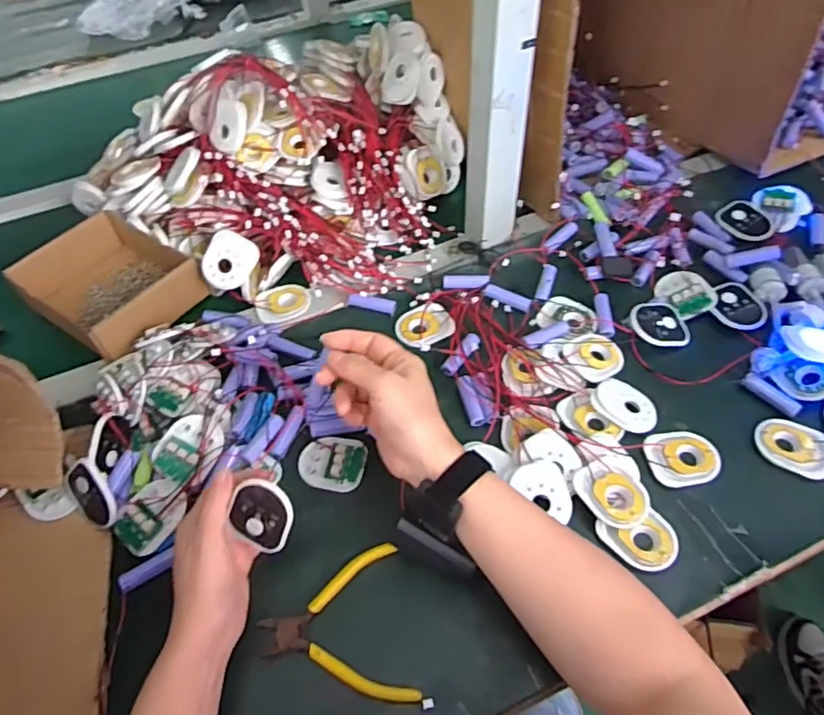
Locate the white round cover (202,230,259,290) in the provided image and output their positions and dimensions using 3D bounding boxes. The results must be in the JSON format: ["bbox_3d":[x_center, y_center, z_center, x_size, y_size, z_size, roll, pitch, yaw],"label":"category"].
[{"bbox_3d":[-0.195,-0.104,0.624,0.049,0.009,0.059,29,94,-14],"label":"white round cover"}]

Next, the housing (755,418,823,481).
[{"bbox_3d":[0.329,0.078,0.504,0.060,0.008,0.048,24,58,20],"label":"housing"}]

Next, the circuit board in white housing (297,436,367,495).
[{"bbox_3d":[-0.070,0.092,0.516,0.059,0.009,0.049,7,53,9],"label":"circuit board in white housing"}]

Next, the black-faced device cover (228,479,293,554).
[{"bbox_3d":[-0.109,0.114,0.427,0.046,0.055,0.006,32,26,9],"label":"black-faced device cover"}]

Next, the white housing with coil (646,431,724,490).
[{"bbox_3d":[0.234,0.085,0.504,0.059,0.006,0.052,-4,53,0],"label":"white housing with coil"}]

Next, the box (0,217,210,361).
[{"bbox_3d":[-0.334,-0.088,0.658,0.199,0.061,0.147,28,59,22],"label":"box"}]

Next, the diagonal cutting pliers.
[{"bbox_3d":[-0.056,0.199,0.429,0.105,0.009,0.107,-9,53,-4],"label":"diagonal cutting pliers"}]

